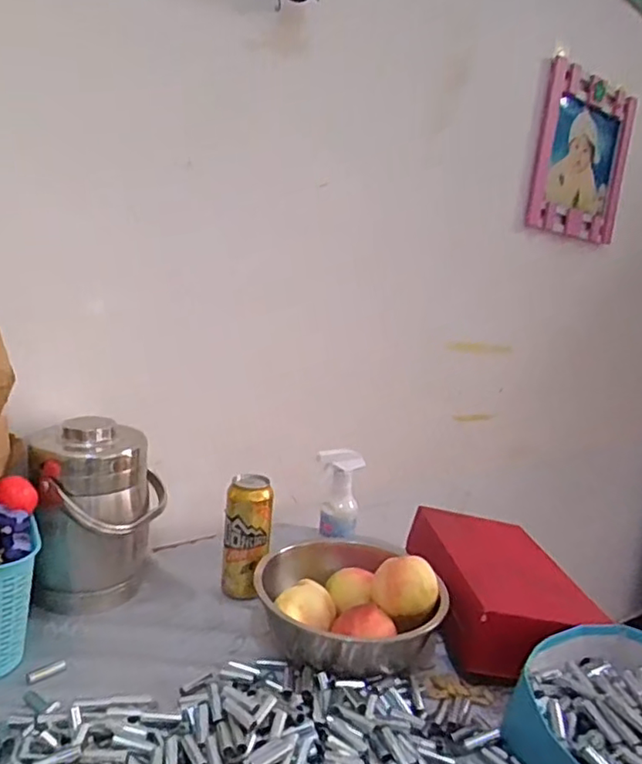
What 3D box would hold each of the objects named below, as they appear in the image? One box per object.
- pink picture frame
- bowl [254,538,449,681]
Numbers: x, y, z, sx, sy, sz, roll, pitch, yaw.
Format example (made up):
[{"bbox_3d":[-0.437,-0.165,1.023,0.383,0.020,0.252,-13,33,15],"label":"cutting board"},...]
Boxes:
[{"bbox_3d":[0.649,-0.546,1.454,0.356,0.379,0.038,-2,16,-31],"label":"pink picture frame"},{"bbox_3d":[0.033,0.275,0.741,0.184,0.096,0.194,6,11,-1],"label":"bowl"}]

